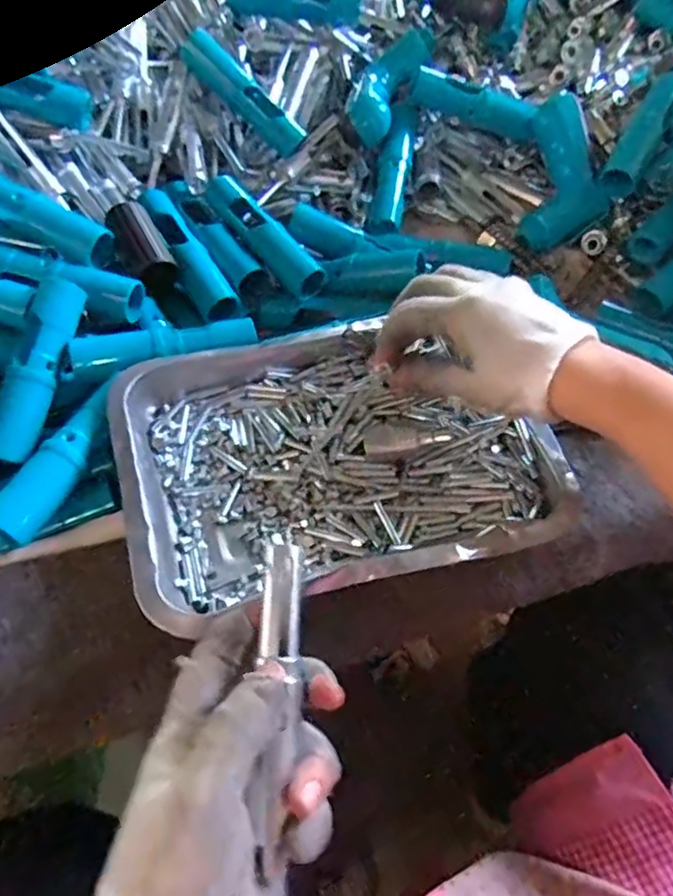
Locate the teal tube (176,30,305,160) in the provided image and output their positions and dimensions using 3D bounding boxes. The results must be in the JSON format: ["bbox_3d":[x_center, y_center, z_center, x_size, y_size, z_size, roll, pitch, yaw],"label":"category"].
[{"bbox_3d":[-0.077,-0.299,0.522,0.115,0.023,0.023,40,57,-16],"label":"teal tube"}]

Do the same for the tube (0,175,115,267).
[{"bbox_3d":[-0.216,-0.166,0.435,0.126,0.023,0.032,28,58,1],"label":"tube"}]

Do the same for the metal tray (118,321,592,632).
[{"bbox_3d":[-0.004,-0.005,0.381,0.247,0.029,0.193,-14,57,-11],"label":"metal tray"}]

